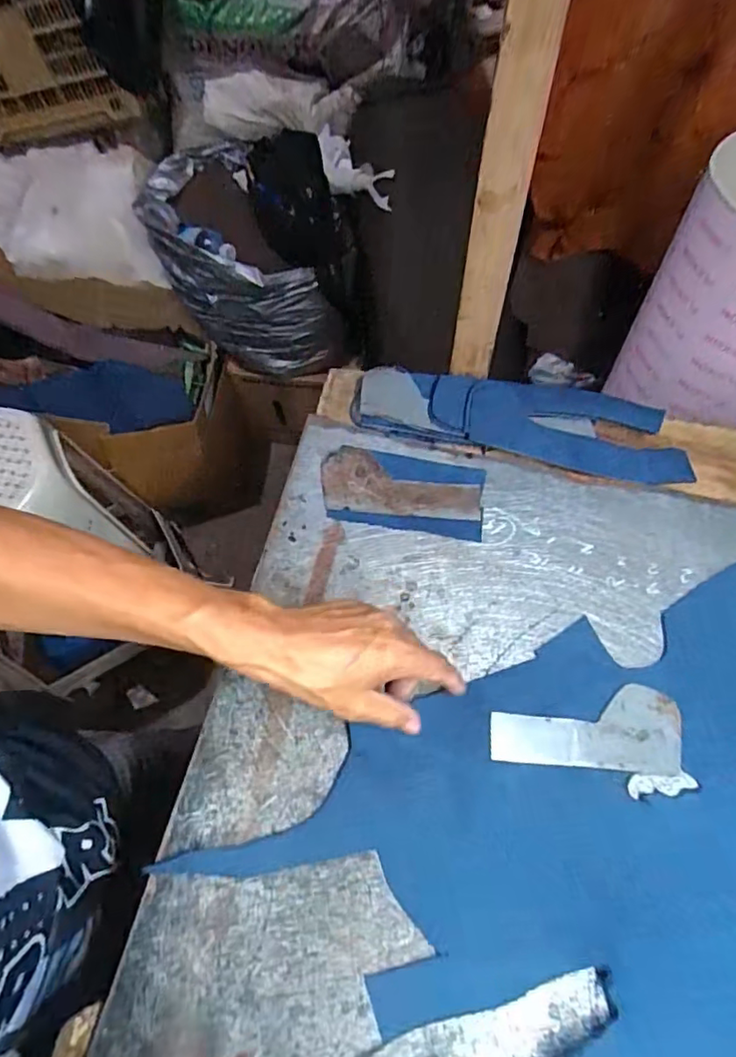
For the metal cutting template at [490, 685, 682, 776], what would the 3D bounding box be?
[{"bbox_3d":[0.161,0.146,0.425,0.137,0.004,0.060,4,61,2],"label":"metal cutting template"}]

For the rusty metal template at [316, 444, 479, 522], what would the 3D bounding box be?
[{"bbox_3d":[0.030,-0.041,0.515,0.140,0.007,0.062,5,72,1],"label":"rusty metal template"}]

